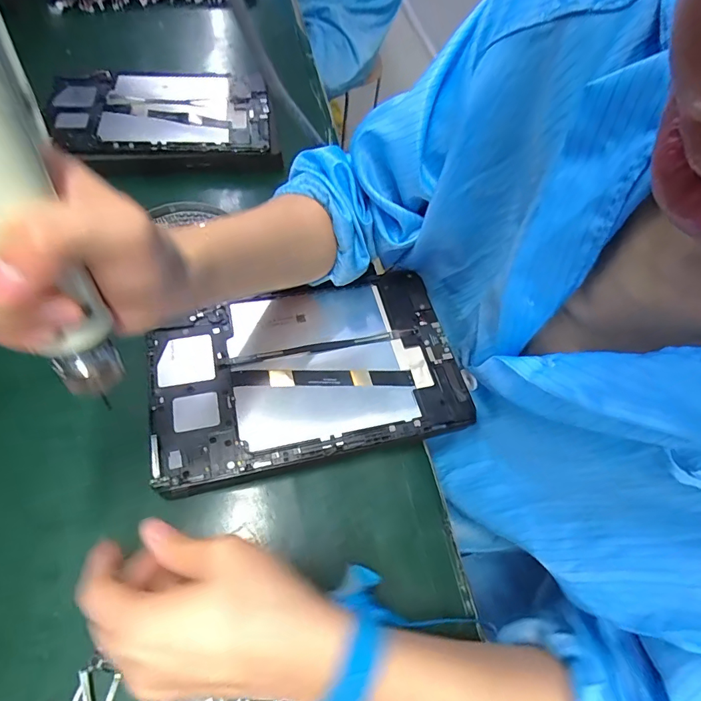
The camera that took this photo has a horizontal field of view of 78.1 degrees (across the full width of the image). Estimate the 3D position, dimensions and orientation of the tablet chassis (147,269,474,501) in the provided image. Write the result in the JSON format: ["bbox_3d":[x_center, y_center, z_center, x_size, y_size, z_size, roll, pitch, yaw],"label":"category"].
[{"bbox_3d":[-0.033,0.014,0.351,0.238,0.011,0.153,-11,62,-13],"label":"tablet chassis"}]

